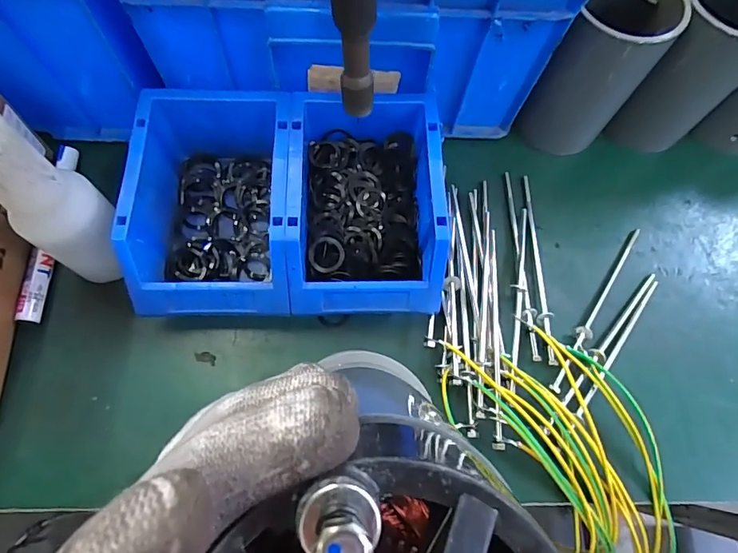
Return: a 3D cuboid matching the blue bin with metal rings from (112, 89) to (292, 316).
[{"bbox_3d":[-0.108,-0.052,0.332,0.106,0.075,0.158,-1,69,-2],"label":"blue bin with metal rings"}]

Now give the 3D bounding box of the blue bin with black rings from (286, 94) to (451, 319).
[{"bbox_3d":[-0.003,-0.056,0.335,0.106,0.070,0.166,0,69,-2],"label":"blue bin with black rings"}]

